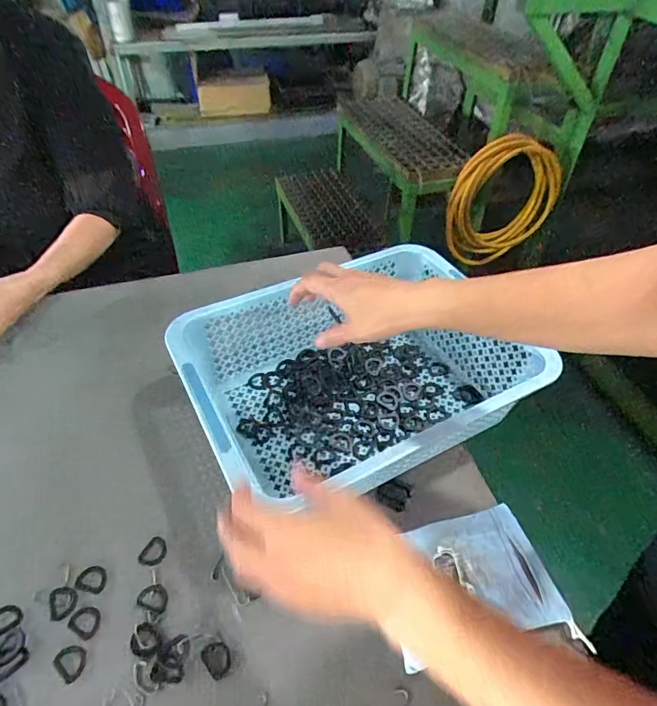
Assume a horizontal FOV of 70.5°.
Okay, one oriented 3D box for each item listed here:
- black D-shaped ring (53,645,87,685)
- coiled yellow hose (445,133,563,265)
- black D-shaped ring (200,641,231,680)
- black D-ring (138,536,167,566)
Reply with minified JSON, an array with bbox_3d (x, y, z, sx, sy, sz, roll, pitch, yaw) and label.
[{"bbox_3d":[-0.228,0.273,0.413,0.030,0.004,0.024,30,53,25],"label":"black D-shaped ring"},{"bbox_3d":[0.548,-0.463,1.447,0.380,0.363,0.088,-19,50,-18],"label":"coiled yellow hose"},{"bbox_3d":[-0.100,0.274,0.418,0.023,0.004,0.029,-35,56,-29],"label":"black D-shaped ring"},{"bbox_3d":[-0.179,0.205,0.480,0.027,0.006,0.031,18,49,16],"label":"black D-ring"}]

